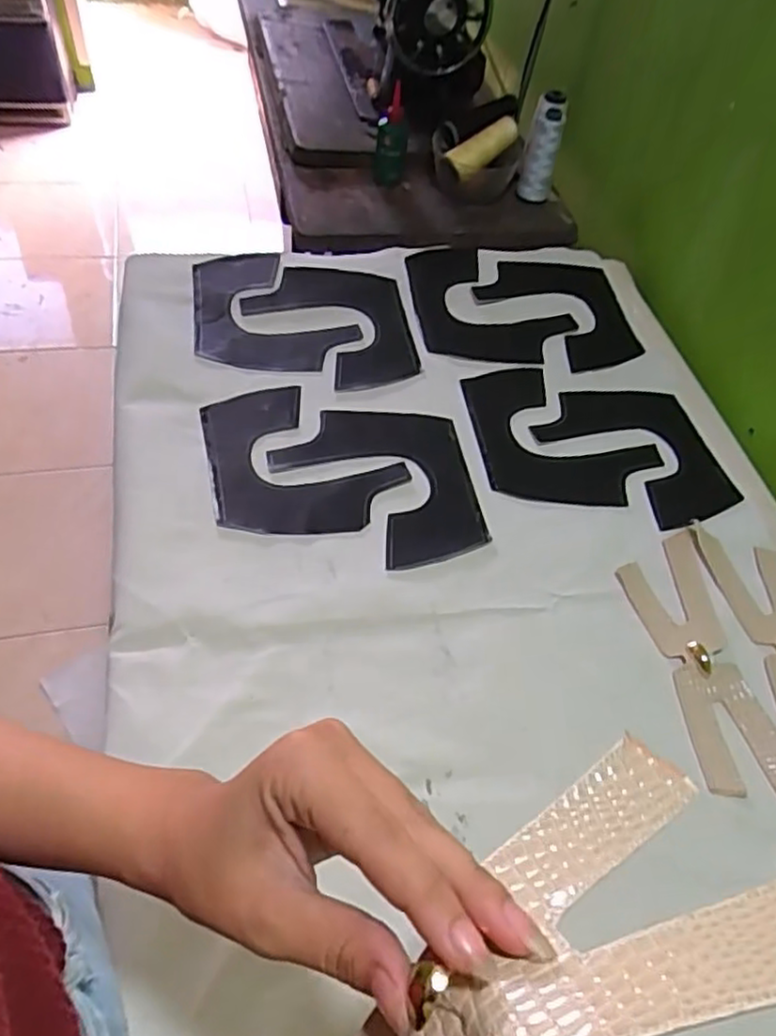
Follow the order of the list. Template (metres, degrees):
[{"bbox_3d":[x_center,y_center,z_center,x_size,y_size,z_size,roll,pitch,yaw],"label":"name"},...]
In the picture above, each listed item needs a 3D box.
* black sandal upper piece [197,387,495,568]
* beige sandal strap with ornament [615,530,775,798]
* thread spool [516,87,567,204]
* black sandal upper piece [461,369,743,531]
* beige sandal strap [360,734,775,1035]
[{"bbox_3d":[-0.042,-0.044,0.627,0.265,0.009,0.172,13,53,2],"label":"black sandal upper piece"},{"bbox_3d":[0.253,0.113,0.548,0.088,0.009,0.229,-4,55,-8],"label":"beige sandal strap with ornament"},{"bbox_3d":[0.208,-0.496,0.922,0.046,0.124,0.043,9,54,2],"label":"thread spool"},{"bbox_3d":[0.207,-0.074,0.679,0.259,0.010,0.166,12,56,5],"label":"black sandal upper piece"},{"bbox_3d":[0.041,0.121,0.183,0.190,0.053,0.074,-28,60,-2],"label":"beige sandal strap"}]

